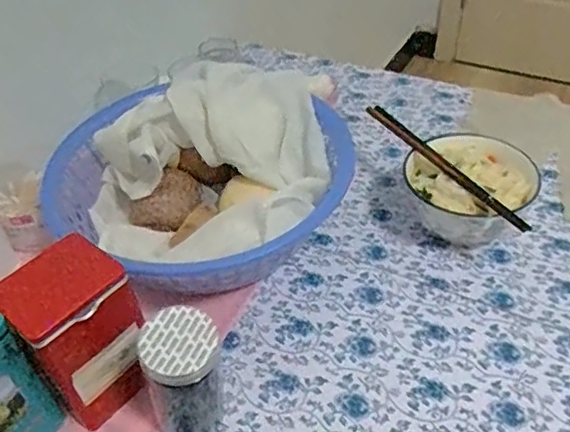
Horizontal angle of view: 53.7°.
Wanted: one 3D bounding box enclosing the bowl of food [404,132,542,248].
[{"bbox_3d":[0.196,-0.020,0.617,0.130,0.081,0.145,22,50,25],"label":"bowl of food"}]

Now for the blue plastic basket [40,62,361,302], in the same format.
[{"bbox_3d":[-0.075,-0.041,0.590,0.285,0.124,0.274,-35,52,-29],"label":"blue plastic basket"}]

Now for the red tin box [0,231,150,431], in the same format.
[{"bbox_3d":[-0.164,0.094,0.455,0.075,0.133,0.080,32,54,31],"label":"red tin box"}]

